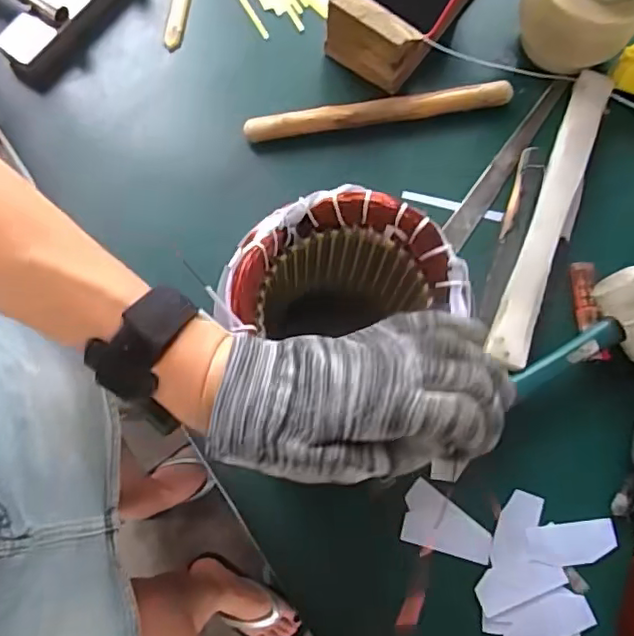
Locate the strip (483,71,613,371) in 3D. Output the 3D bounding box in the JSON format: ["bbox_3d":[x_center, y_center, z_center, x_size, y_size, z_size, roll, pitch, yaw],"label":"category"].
[{"bbox_3d":[0.206,-0.097,0.505,0.031,0.009,0.298,20,71,14],"label":"strip"}]

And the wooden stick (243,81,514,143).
[{"bbox_3d":[0.058,-0.191,0.541,0.249,0.019,0.022,-11,76,-5],"label":"wooden stick"}]

